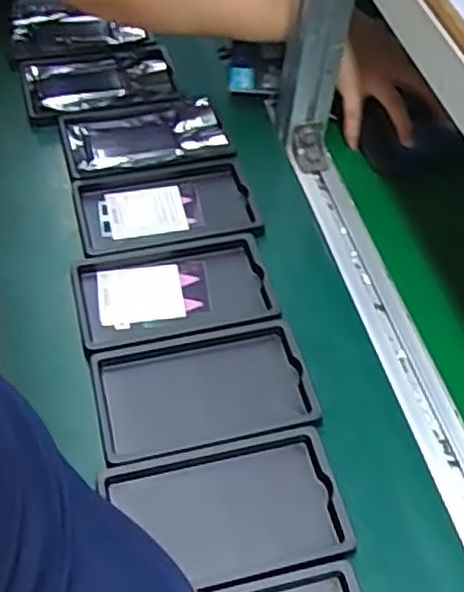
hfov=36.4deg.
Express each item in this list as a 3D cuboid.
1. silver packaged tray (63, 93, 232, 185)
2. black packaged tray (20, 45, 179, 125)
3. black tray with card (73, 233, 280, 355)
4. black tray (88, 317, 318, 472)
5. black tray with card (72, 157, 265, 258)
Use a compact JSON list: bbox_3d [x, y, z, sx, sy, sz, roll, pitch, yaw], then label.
[{"bbox_3d":[-0.086,-0.156,0.695,0.153,0.023,0.094,-7,54,-11],"label":"silver packaged tray"},{"bbox_3d":[-0.139,-0.226,0.740,0.151,0.023,0.105,-9,54,-12],"label":"black packaged tray"},{"bbox_3d":[-0.048,-0.001,0.592,0.157,0.023,0.096,-9,55,-13],"label":"black tray with card"},{"bbox_3d":[-0.021,0.074,0.539,0.158,0.022,0.094,-9,55,-12],"label":"black tray"},{"bbox_3d":[-0.059,-0.077,0.644,0.157,0.021,0.093,-10,55,-13],"label":"black tray with card"}]

